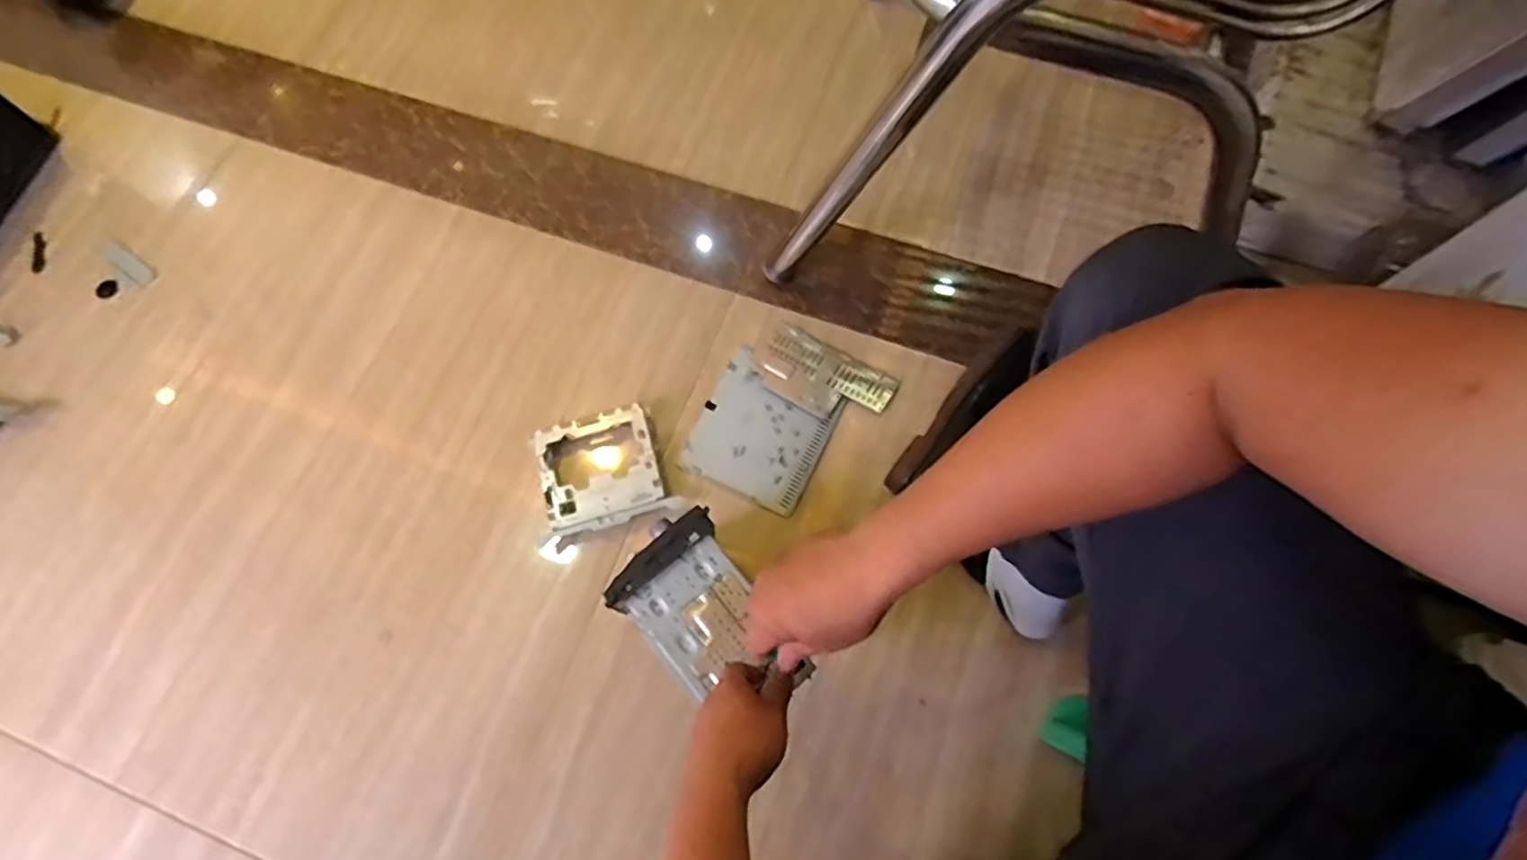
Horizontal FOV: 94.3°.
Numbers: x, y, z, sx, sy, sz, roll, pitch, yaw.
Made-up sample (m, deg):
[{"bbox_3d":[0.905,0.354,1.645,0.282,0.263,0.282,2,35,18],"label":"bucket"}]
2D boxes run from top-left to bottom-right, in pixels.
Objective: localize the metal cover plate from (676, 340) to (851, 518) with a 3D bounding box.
[{"bbox_3d":[-0.001,0.002,0.876,0.154,0.008,0.164,25,73,10],"label":"metal cover plate"}]

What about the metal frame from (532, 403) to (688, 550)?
[{"bbox_3d":[-0.189,0.051,0.840,0.145,0.034,0.140,-19,71,-5],"label":"metal frame"}]

